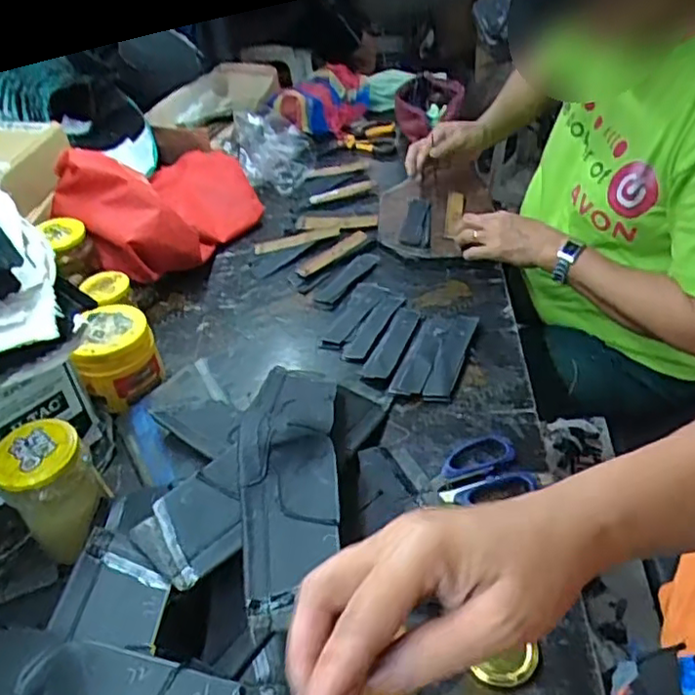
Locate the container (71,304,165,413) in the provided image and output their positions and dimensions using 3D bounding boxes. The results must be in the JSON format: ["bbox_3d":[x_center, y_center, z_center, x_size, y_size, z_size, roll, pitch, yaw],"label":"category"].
[{"bbox_3d":[-0.265,0.013,0.754,0.086,0.096,0.080,-18,43,-14],"label":"container"}]

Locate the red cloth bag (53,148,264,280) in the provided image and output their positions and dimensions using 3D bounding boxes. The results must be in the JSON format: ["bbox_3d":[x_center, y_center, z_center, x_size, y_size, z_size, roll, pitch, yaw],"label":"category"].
[{"bbox_3d":[-0.276,-0.247,0.993,0.219,0.178,0.355,8,43,15],"label":"red cloth bag"}]

